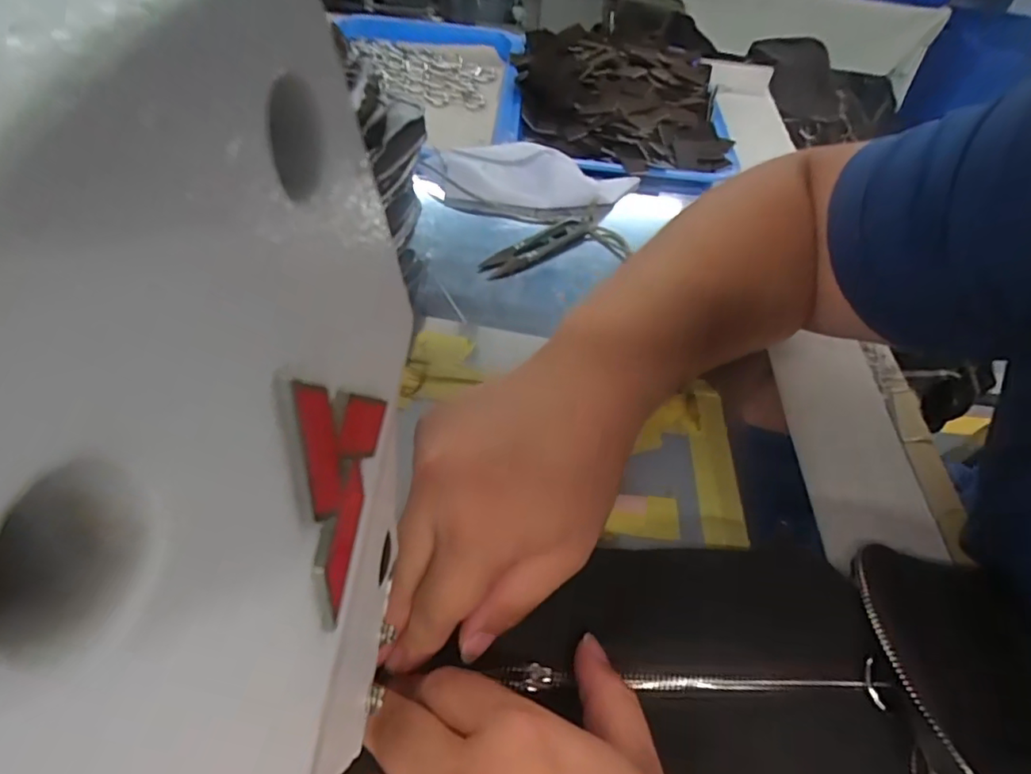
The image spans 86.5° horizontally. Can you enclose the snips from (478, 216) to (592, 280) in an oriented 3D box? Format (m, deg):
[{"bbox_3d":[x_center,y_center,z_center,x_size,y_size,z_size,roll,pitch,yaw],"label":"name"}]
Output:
[{"bbox_3d":[0.021,-0.111,0.432,0.109,0.005,0.030,-30,62,-24],"label":"snips"}]

